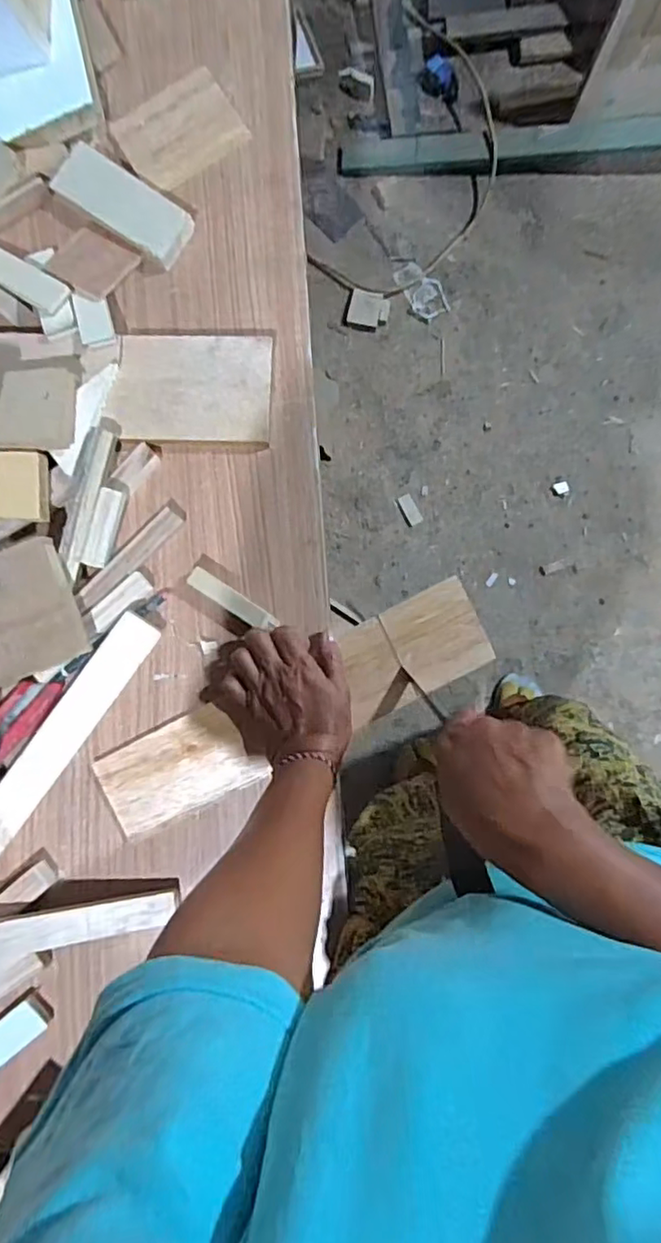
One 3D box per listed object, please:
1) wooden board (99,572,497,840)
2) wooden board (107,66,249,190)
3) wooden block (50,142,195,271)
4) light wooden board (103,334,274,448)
[{"bbox_3d":[-0.031,0.072,0.498,0.330,0.010,0.083,-24,85,2],"label":"wooden board"},{"bbox_3d":[-0.127,-0.416,0.521,0.096,0.009,0.075,-33,87,0],"label":"wooden board"},{"bbox_3d":[-0.173,-0.348,0.512,0.119,0.015,0.048,35,89,3],"label":"wooden block"},{"bbox_3d":[-0.113,-0.188,0.504,0.129,0.022,0.087,2,88,2],"label":"light wooden board"}]

